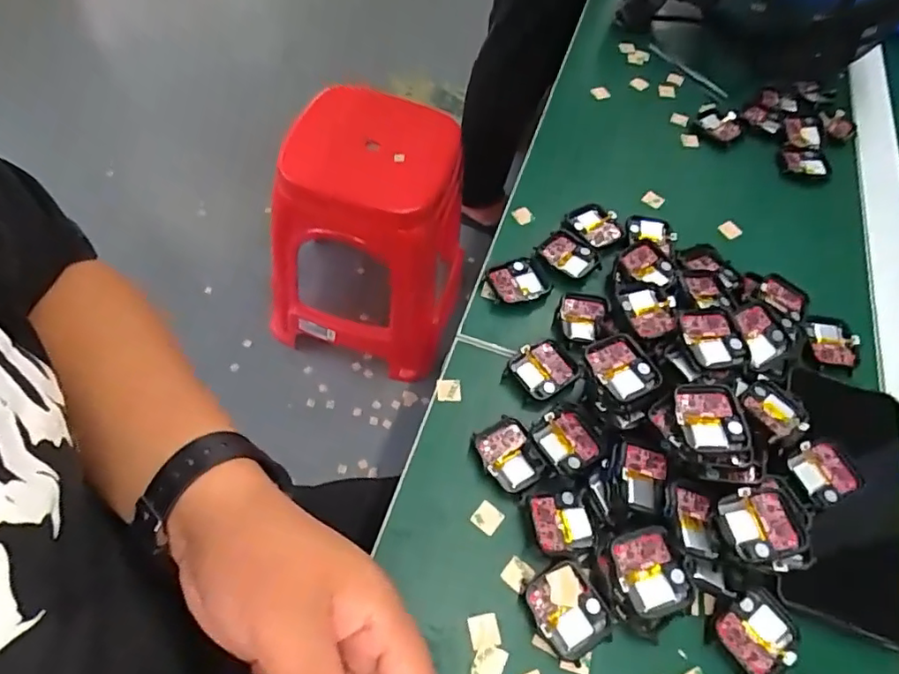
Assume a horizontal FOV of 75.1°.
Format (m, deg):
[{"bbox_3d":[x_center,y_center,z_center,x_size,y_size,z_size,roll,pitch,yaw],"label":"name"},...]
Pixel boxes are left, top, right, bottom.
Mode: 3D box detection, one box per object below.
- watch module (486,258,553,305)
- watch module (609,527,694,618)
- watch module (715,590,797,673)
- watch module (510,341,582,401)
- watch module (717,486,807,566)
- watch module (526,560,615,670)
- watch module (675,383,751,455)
[{"bbox_3d":[0.050,-0.040,0.430,0.040,0.008,0.034,-19,60,-16],"label":"watch module"},{"bbox_3d":[0.106,0.125,0.311,0.035,0.006,0.041,-14,65,-14],"label":"watch module"},{"bbox_3d":[0.167,0.161,0.316,0.040,0.008,0.035,-27,63,-20],"label":"watch module"},{"bbox_3d":[0.063,0.022,0.394,0.039,0.010,0.039,-37,66,-25],"label":"watch module"},{"bbox_3d":[0.174,0.105,0.323,0.044,0.007,0.038,-1,57,-5],"label":"watch module"},{"bbox_3d":[0.063,0.149,0.315,0.035,0.010,0.044,-21,61,-17],"label":"watch module"},{"bbox_3d":[0.149,0.046,0.334,0.037,0.005,0.043,3,58,-5],"label":"watch module"}]

